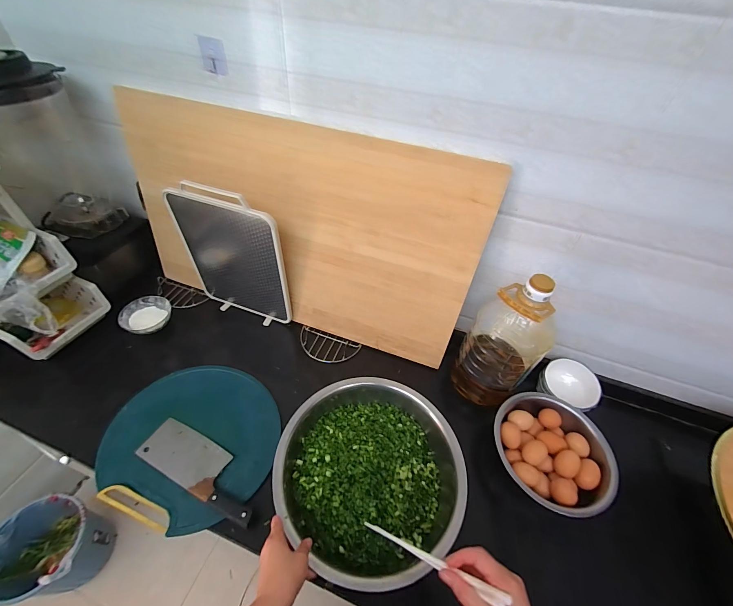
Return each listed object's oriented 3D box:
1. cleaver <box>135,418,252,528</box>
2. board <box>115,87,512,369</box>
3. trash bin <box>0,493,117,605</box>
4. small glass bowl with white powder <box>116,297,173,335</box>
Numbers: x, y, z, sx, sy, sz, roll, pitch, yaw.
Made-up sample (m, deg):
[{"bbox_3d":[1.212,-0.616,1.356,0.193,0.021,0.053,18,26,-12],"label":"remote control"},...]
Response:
[{"bbox_3d":[-0.326,0.328,0.628,0.276,0.023,0.088,23,49,16],"label":"cleaver"},{"bbox_3d":[-0.189,-0.159,0.769,0.887,0.500,0.024,17,34,12],"label":"board"},{"bbox_3d":[-0.960,0.782,0.990,0.245,0.266,0.245,13,47,8],"label":"trash bin"},{"bbox_3d":[-0.596,0.038,0.857,0.117,0.049,0.113,3,47,-3],"label":"small glass bowl with white powder"}]

